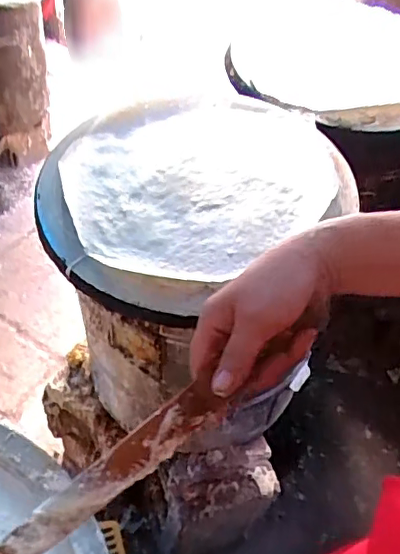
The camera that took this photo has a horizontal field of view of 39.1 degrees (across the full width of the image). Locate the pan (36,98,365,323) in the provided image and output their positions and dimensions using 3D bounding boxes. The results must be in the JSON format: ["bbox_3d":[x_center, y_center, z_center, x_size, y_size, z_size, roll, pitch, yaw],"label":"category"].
[{"bbox_3d":[-0.007,-0.104,0.659,0.349,0.063,0.314,-31,61,-26],"label":"pan"}]

